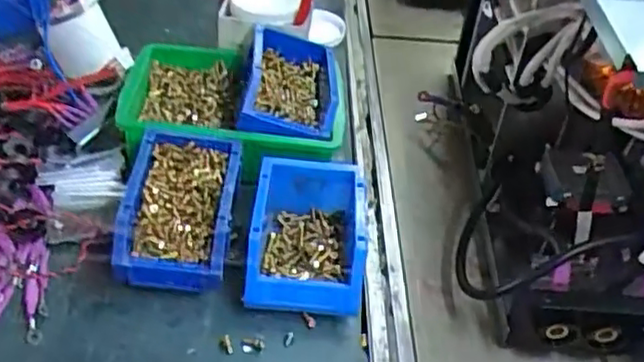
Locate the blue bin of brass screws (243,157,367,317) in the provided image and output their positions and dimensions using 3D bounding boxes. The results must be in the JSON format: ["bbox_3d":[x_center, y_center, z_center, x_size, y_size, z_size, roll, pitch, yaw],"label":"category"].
[{"bbox_3d":[-0.014,0.053,0.659,0.109,0.068,0.155,5,41,-1],"label":"blue bin of brass screws"}]

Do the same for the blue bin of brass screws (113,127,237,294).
[{"bbox_3d":[-0.140,0.025,0.667,0.105,0.057,0.166,6,41,0],"label":"blue bin of brass screws"}]

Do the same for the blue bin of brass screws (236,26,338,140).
[{"bbox_3d":[-0.038,-0.116,0.772,0.111,0.059,0.166,4,41,-2],"label":"blue bin of brass screws"}]

